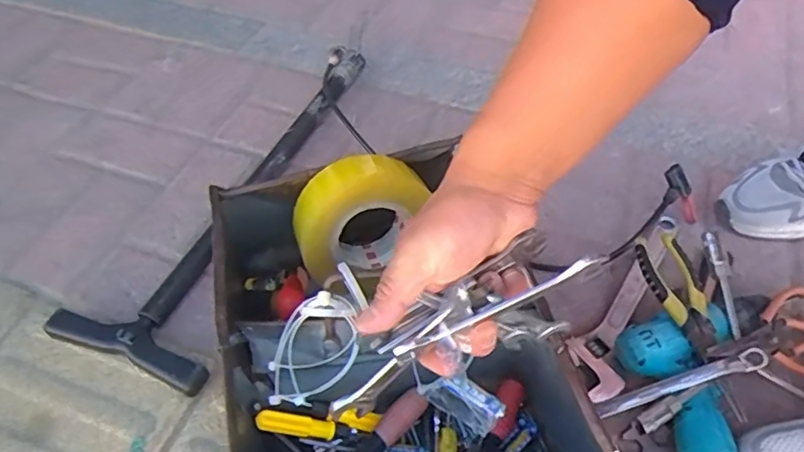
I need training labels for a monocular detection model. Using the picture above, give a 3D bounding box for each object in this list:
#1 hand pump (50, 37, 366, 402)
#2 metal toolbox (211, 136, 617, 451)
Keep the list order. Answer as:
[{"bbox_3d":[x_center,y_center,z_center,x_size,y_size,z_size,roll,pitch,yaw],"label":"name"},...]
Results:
[{"bbox_3d":[-0.177,-0.065,0.781,0.195,0.059,0.596,20,52,17],"label":"hand pump"},{"bbox_3d":[0.000,0.122,0.525,0.312,0.176,0.400,-9,50,-7],"label":"metal toolbox"}]

